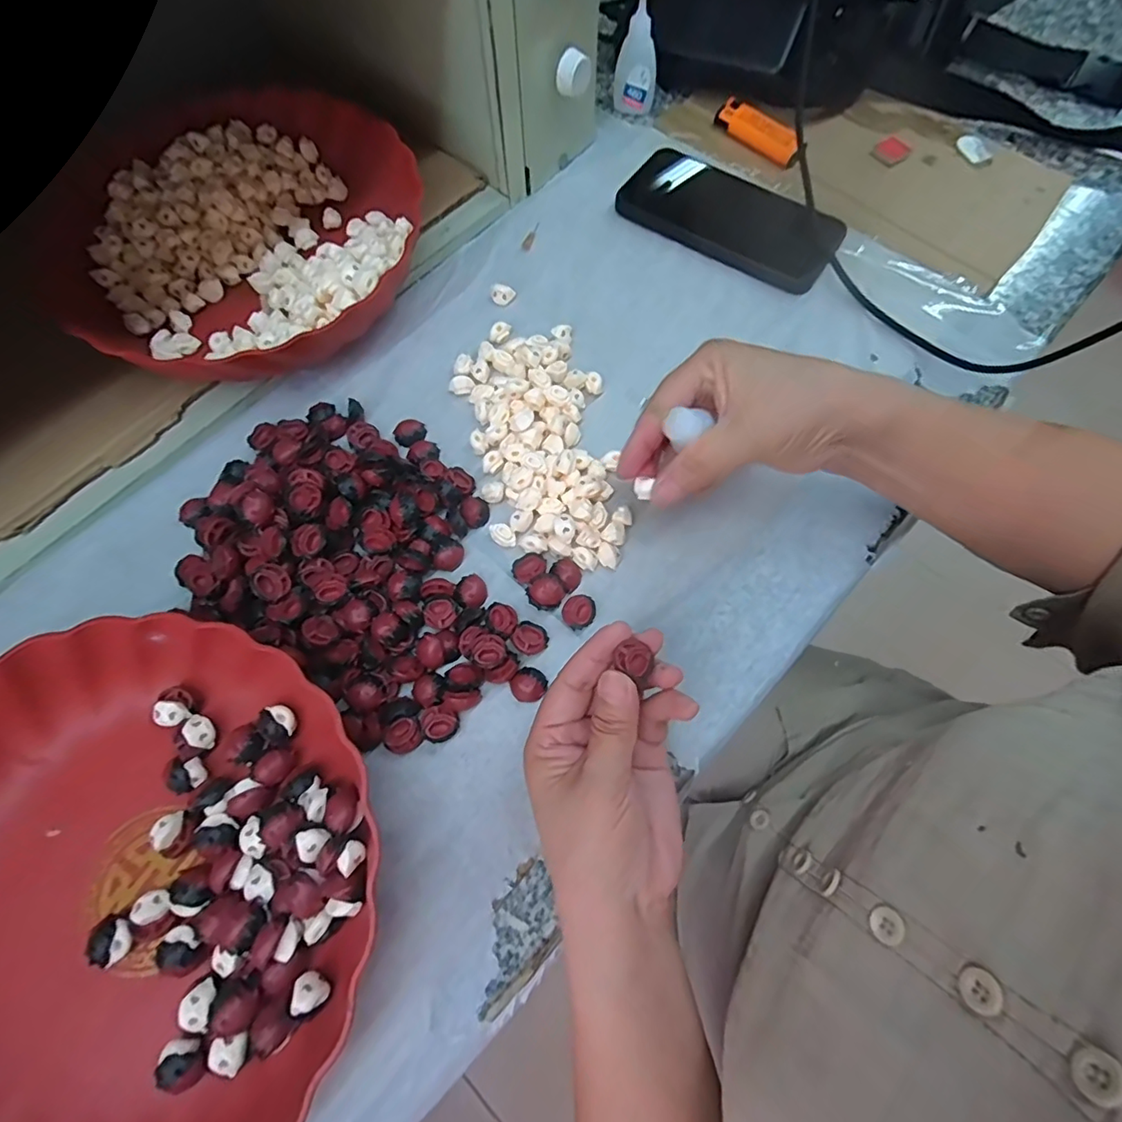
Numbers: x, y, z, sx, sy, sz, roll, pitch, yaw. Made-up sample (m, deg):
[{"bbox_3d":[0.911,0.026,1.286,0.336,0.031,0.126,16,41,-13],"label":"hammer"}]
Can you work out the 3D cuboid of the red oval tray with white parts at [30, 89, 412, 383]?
[{"bbox_3d":[-0.210,-0.218,0.377,0.226,0.057,0.235,-6,68,-2],"label":"red oval tray with white parts"}]

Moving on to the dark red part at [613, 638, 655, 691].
[{"bbox_3d":[0.034,0.045,0.244,0.017,0.009,0.018,36,73,14],"label":"dark red part"}]

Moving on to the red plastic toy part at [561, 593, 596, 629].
[{"bbox_3d":[0.010,0.029,0.308,0.018,0.008,0.020,30,71,12],"label":"red plastic toy part"}]

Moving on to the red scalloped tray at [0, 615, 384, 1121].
[{"bbox_3d":[-0.203,0.151,0.239,0.237,0.045,0.239,41,74,15],"label":"red scalloped tray"}]

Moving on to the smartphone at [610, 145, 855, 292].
[{"bbox_3d":[0.128,-0.261,0.412,0.160,0.018,0.076,31,72,12],"label":"smartphone"}]

